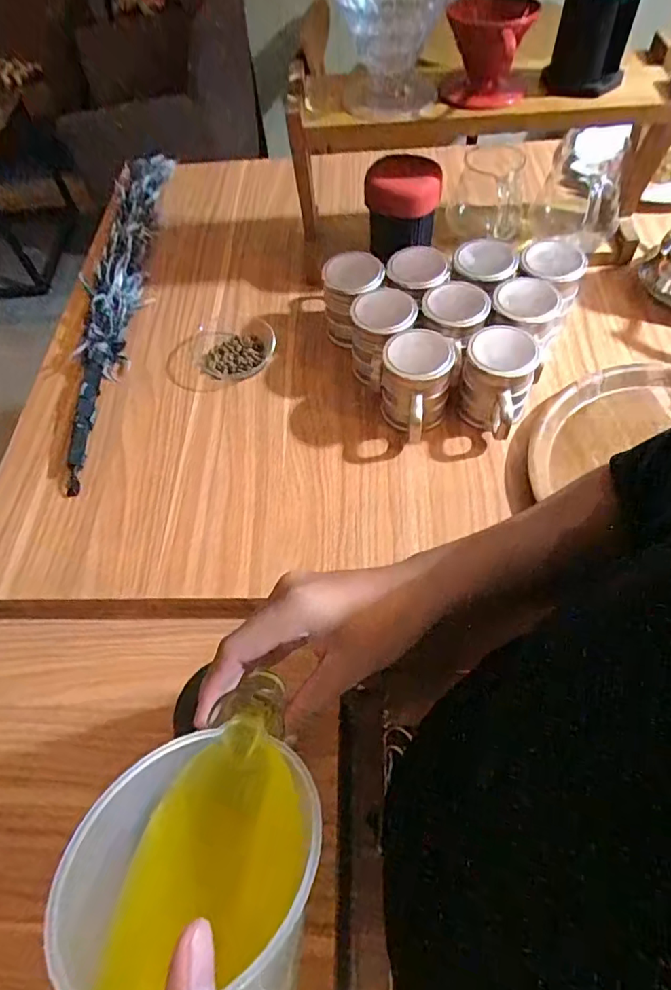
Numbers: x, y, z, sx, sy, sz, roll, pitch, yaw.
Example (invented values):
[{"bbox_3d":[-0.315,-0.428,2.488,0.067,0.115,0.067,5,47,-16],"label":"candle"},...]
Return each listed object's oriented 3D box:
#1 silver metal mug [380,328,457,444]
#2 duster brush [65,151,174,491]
[{"bbox_3d":[0.086,-0.115,0.574,0.074,0.085,0.091,9,61,9],"label":"silver metal mug"},{"bbox_3d":[-0.305,-0.275,0.724,0.079,0.046,0.605,-3,60,2],"label":"duster brush"}]

